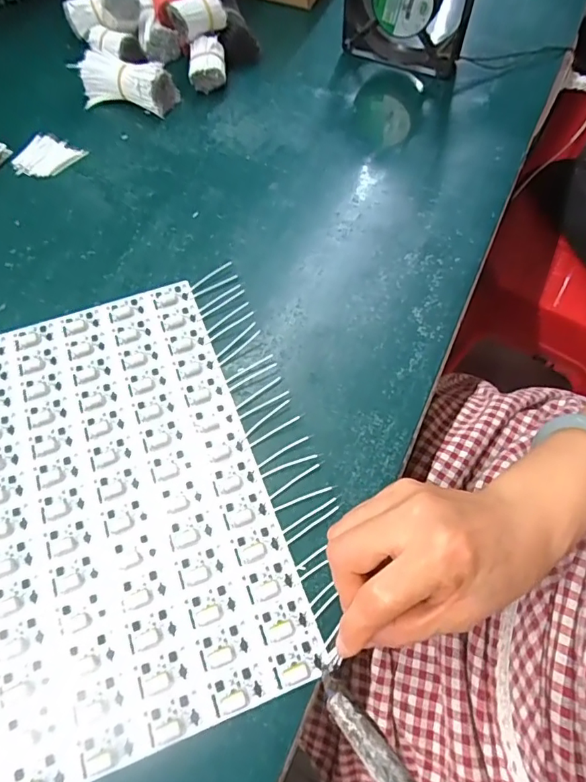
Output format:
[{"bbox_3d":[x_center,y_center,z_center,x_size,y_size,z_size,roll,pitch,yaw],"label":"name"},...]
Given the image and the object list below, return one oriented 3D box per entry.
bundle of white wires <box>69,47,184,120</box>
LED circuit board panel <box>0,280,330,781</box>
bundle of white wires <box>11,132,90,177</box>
[{"bbox_3d":[-0.166,-0.302,0.487,0.094,0.035,0.043,21,64,11],"label":"bundle of white wires"},{"bbox_3d":[-0.145,0.070,0.313,0.241,0.004,0.287,-19,64,-10],"label":"LED circuit board panel"},{"bbox_3d":[-0.235,-0.222,0.470,0.056,0.004,0.052,32,67,16],"label":"bundle of white wires"}]

